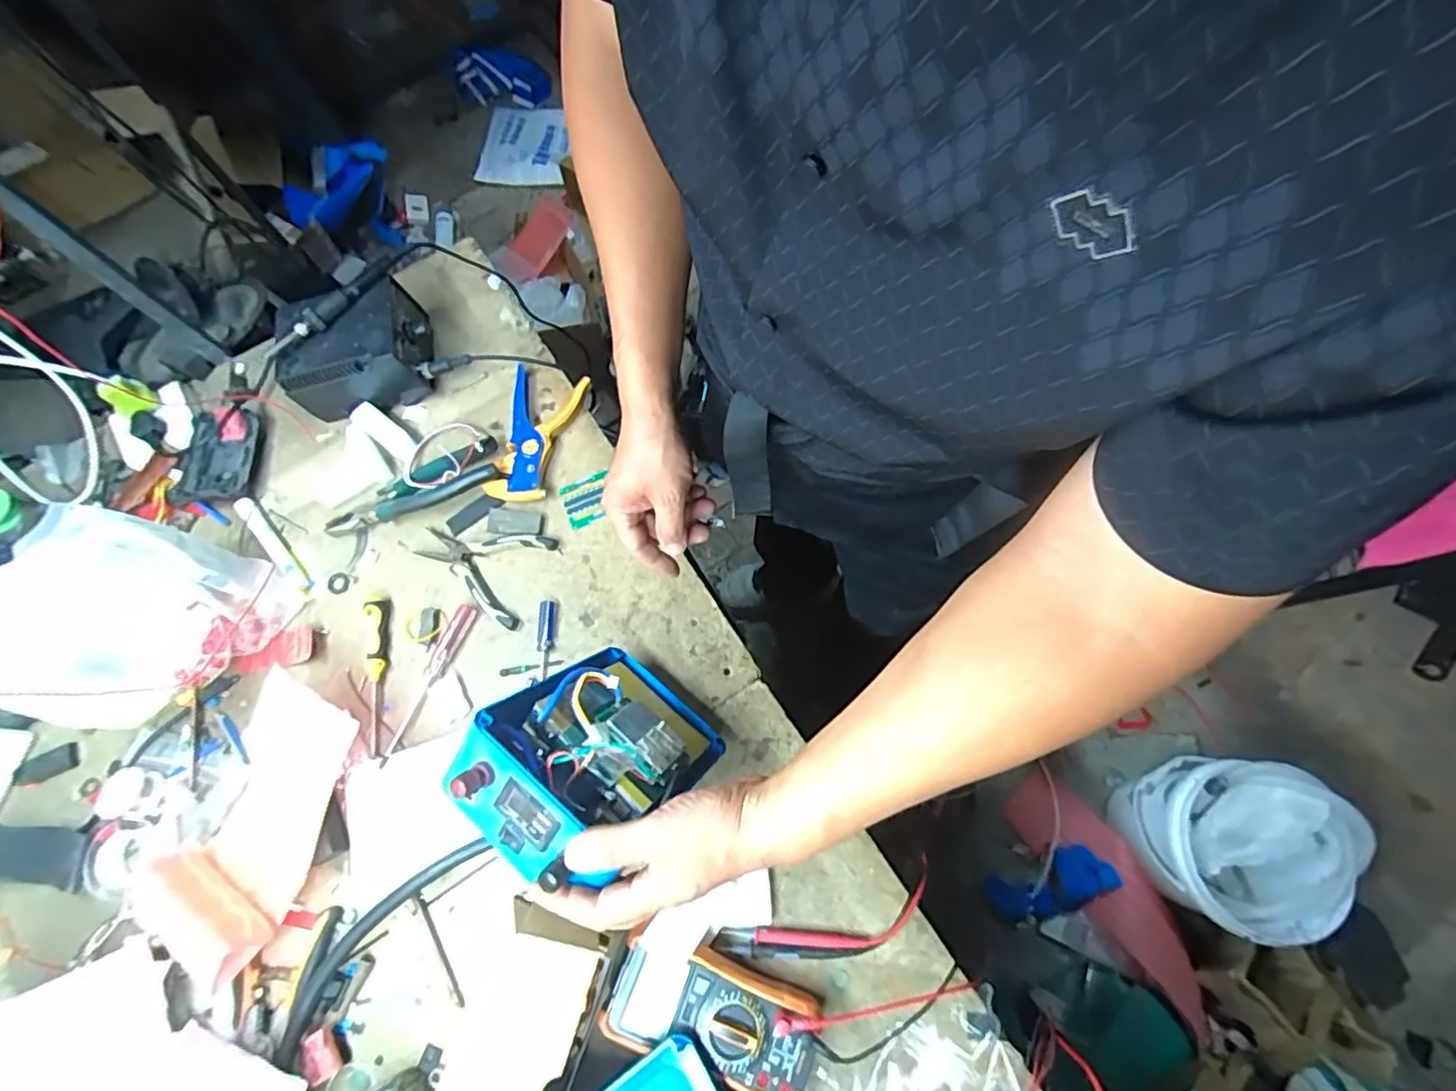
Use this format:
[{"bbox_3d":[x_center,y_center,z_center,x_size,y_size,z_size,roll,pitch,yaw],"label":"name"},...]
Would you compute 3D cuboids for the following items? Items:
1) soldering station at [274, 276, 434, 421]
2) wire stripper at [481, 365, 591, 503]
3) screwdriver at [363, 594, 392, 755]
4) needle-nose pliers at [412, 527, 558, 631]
[{"bbox_3d":[-0.430,-0.224,0.728,0.158,0.090,0.100,-16,72,-5],"label":"soldering station"},{"bbox_3d":[-0.218,-0.126,0.715,0.081,0.026,0.160,9,72,3],"label":"wire stripper"},{"bbox_3d":[-0.365,0.133,0.645,0.024,0.016,0.158,-4,72,-1],"label":"screwdriver"},{"bbox_3d":[-0.271,0.017,0.677,0.145,0.012,0.102,21,73,7],"label":"needle-nose pliers"}]

